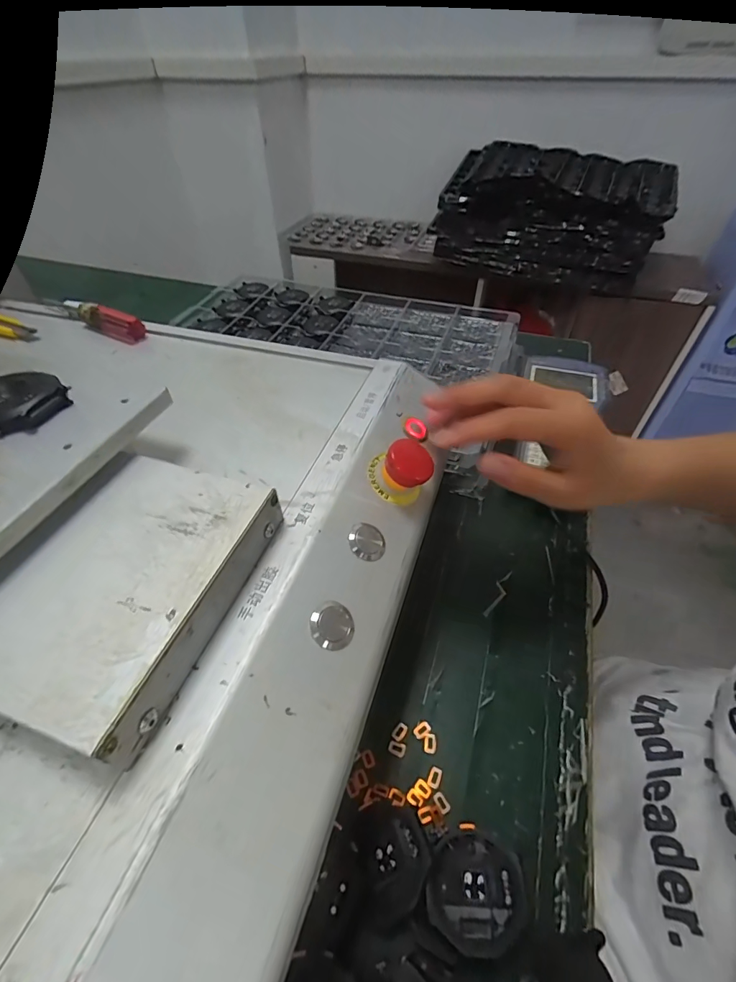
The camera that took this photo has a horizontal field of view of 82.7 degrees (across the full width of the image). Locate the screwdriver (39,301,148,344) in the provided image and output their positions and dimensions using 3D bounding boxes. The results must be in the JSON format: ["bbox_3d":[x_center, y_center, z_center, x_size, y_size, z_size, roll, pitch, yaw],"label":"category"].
[{"bbox_3d":[-0.247,-0.157,0.371,0.120,0.020,0.018,23,51,20],"label":"screwdriver"}]

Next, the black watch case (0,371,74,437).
[{"bbox_3d":[-0.185,-0.048,0.219,0.042,0.014,0.046,15,49,13],"label":"black watch case"}]

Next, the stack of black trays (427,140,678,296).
[{"bbox_3d":[0.483,-0.756,1.142,0.526,0.215,0.458,17,49,15],"label":"stack of black trays"}]

